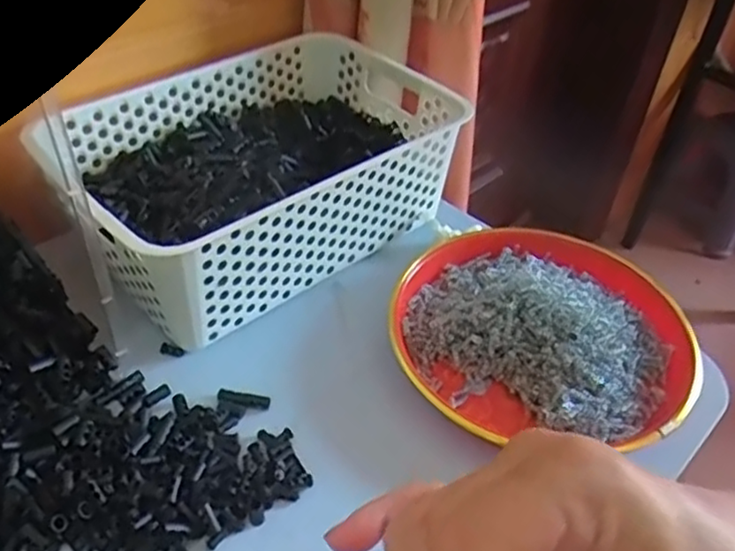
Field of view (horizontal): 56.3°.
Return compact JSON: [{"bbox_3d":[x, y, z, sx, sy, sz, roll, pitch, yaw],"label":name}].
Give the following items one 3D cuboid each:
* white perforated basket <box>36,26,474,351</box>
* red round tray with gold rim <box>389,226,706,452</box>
[{"bbox_3d":[-0.091,-0.081,0.579,0.305,0.114,0.205,-27,50,-32],"label":"white perforated basket"},{"bbox_3d":[0.128,0.039,0.511,0.218,0.045,0.211,3,41,-3],"label":"red round tray with gold rim"}]

